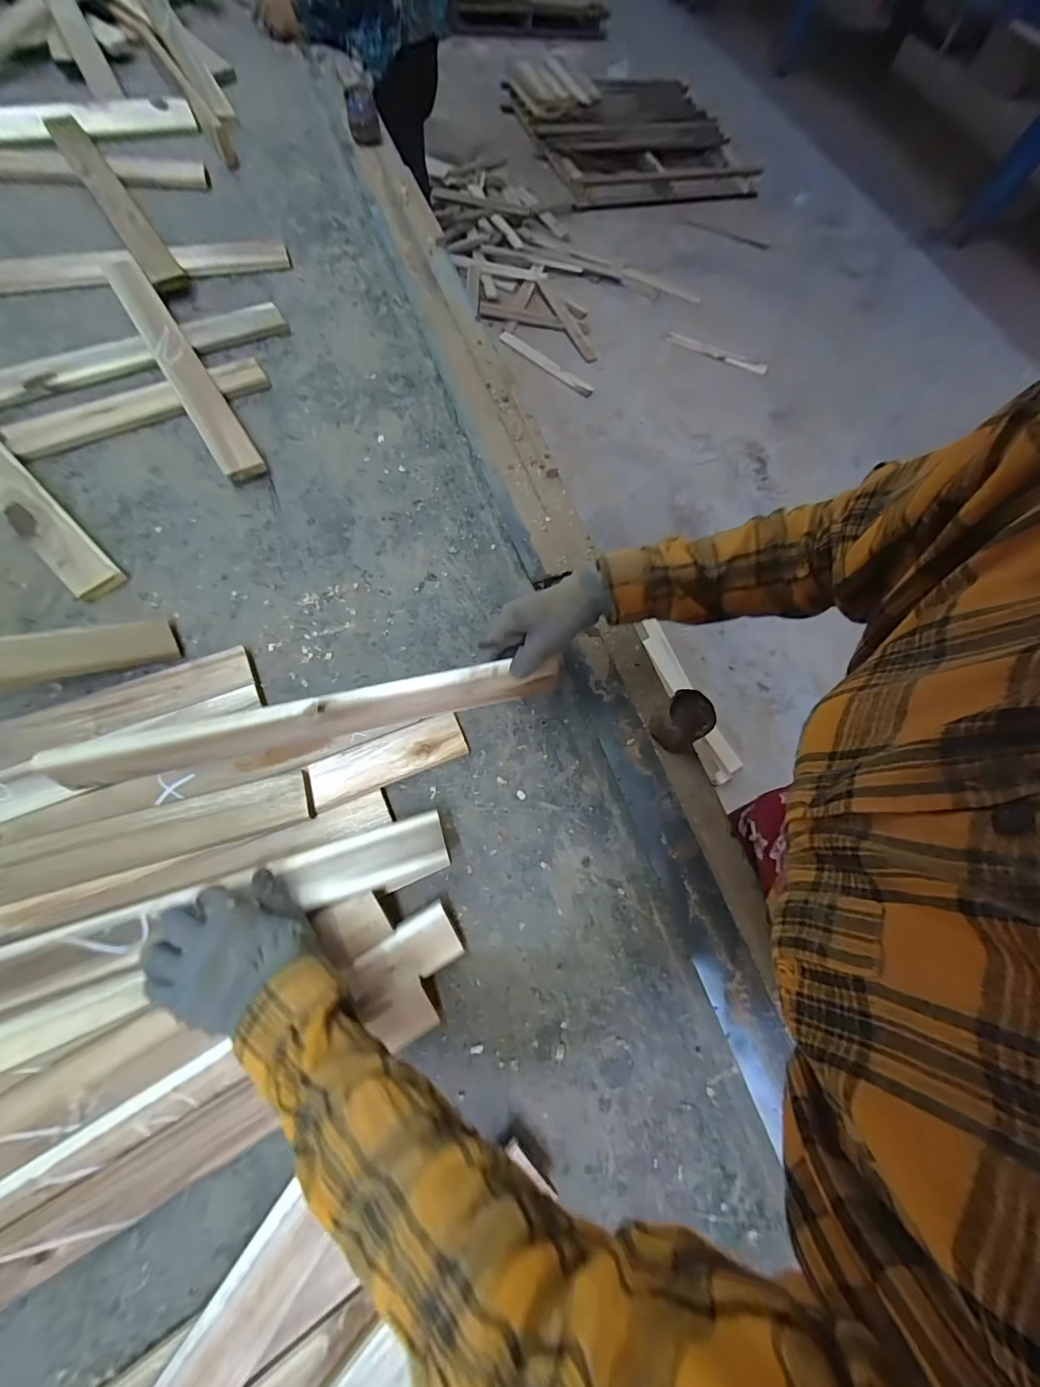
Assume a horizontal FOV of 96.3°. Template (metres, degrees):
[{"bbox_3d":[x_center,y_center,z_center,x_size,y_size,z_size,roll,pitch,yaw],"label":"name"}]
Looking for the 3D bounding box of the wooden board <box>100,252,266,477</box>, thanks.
[{"bbox_3d":[-0.471,-0.462,0.636,0.051,0.019,0.451,-31,77,-16],"label":"wooden board"}]

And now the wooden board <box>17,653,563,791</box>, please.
[{"bbox_3d":[-0.189,0.021,0.446,0.456,0.050,0.023,-11,60,-7],"label":"wooden board"}]

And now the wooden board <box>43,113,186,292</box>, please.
[{"bbox_3d":[-0.628,-0.765,0.721,0.050,0.017,0.430,-33,79,-17],"label":"wooden board"}]

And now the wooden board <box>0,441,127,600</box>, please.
[{"bbox_3d":[-0.634,-0.277,0.551,0.452,0.021,0.051,44,69,6],"label":"wooden board"}]

